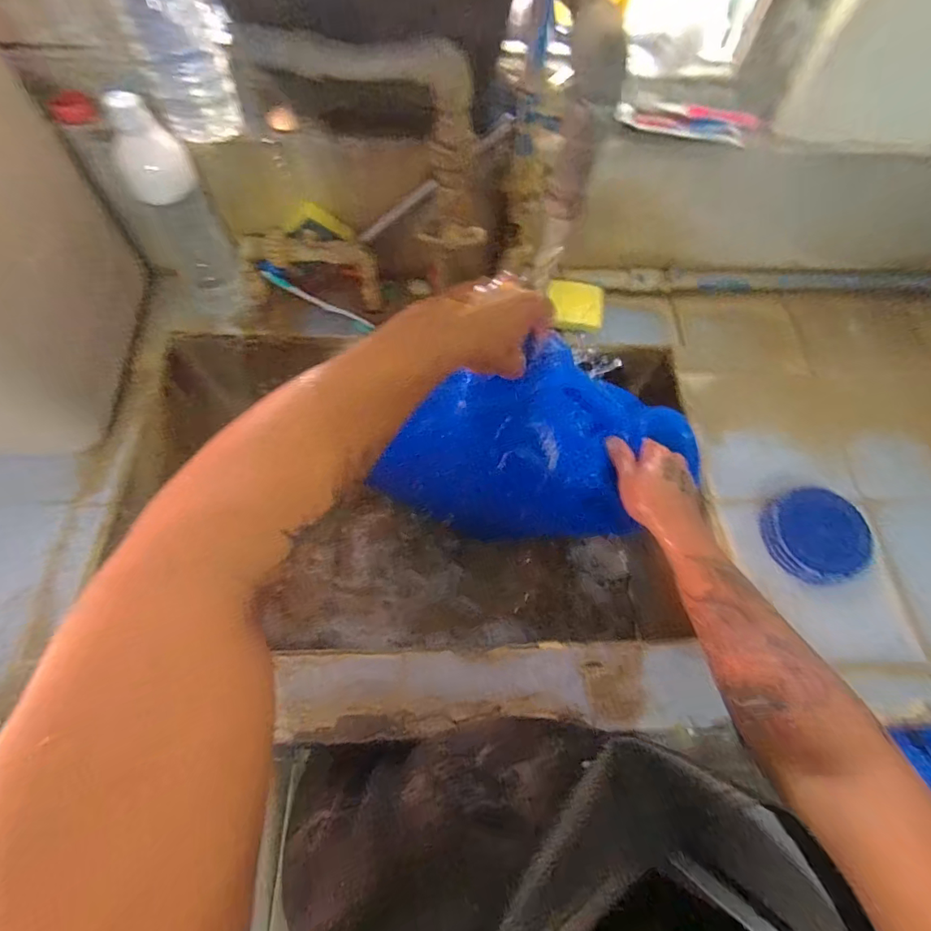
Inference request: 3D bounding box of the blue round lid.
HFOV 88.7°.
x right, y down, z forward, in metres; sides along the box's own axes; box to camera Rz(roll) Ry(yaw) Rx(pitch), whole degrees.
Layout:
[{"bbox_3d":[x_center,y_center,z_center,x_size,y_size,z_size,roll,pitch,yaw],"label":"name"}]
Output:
[{"bbox_3d":[0.431,0.085,0.589,0.113,0.037,0.112,1,66,-2],"label":"blue round lid"}]

